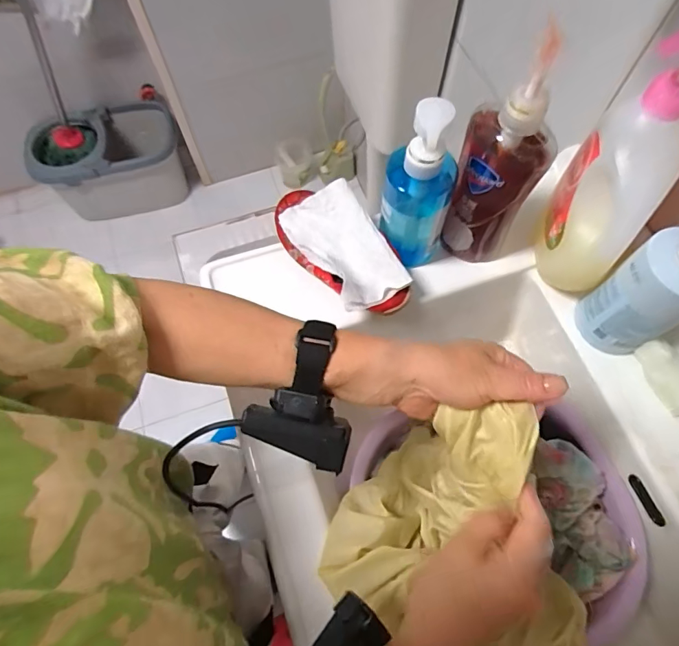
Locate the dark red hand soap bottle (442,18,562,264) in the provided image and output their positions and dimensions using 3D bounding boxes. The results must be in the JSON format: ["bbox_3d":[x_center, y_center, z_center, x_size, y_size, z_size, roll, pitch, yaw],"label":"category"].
[{"bbox_3d":[0.149,-0.141,0.426,0.078,0.228,0.048,27,69,12],"label":"dark red hand soap bottle"}]

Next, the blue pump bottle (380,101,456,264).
[{"bbox_3d":[0.077,-0.132,0.445,0.065,0.194,0.054,7,67,4],"label":"blue pump bottle"}]

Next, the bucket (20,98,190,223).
[{"bbox_3d":[-0.718,-0.497,1.440,0.427,0.269,0.248,-24,68,-9],"label":"bucket"}]

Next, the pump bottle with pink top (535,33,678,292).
[{"bbox_3d":[0.257,-0.136,0.420,0.068,0.242,0.089,23,45,10],"label":"pump bottle with pink top"}]

